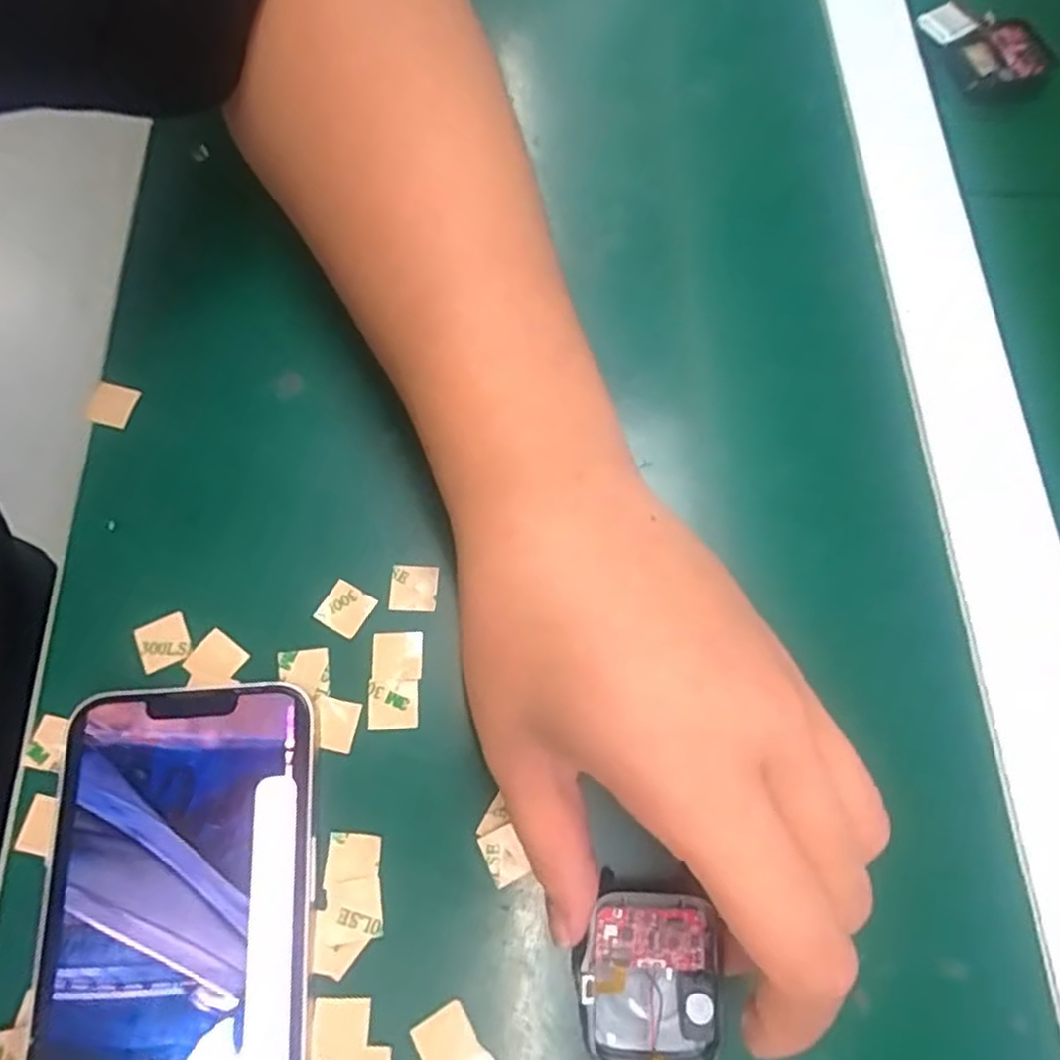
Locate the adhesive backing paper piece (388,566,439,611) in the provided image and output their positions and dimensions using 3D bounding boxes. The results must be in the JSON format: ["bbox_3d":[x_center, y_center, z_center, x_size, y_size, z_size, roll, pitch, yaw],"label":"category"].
[{"bbox_3d":[-0.038,0.019,0.231,0.015,0.004,0.015,5,71,-3],"label":"adhesive backing paper piece"}]

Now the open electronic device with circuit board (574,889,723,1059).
[{"bbox_3d":[0.032,0.122,0.191,0.037,0.010,0.043,0,71,-2],"label":"open electronic device with circuit board"}]

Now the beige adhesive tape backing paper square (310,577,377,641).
[{"bbox_3d":[-0.060,0.026,0.227,0.015,0.004,0.015,31,71,6],"label":"beige adhesive tape backing paper square"}]

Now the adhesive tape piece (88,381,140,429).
[{"bbox_3d":[-0.149,-0.044,0.249,0.014,0.004,0.015,19,75,-4],"label":"adhesive tape piece"}]

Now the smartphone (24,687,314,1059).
[{"bbox_3d":[-0.095,0.117,0.189,0.069,0.009,0.142,-3,71,-3],"label":"smartphone"}]

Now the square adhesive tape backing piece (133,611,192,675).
[{"bbox_3d":[-0.116,0.036,0.222,0.016,0.004,0.016,-24,75,-7],"label":"square adhesive tape backing piece"}]

